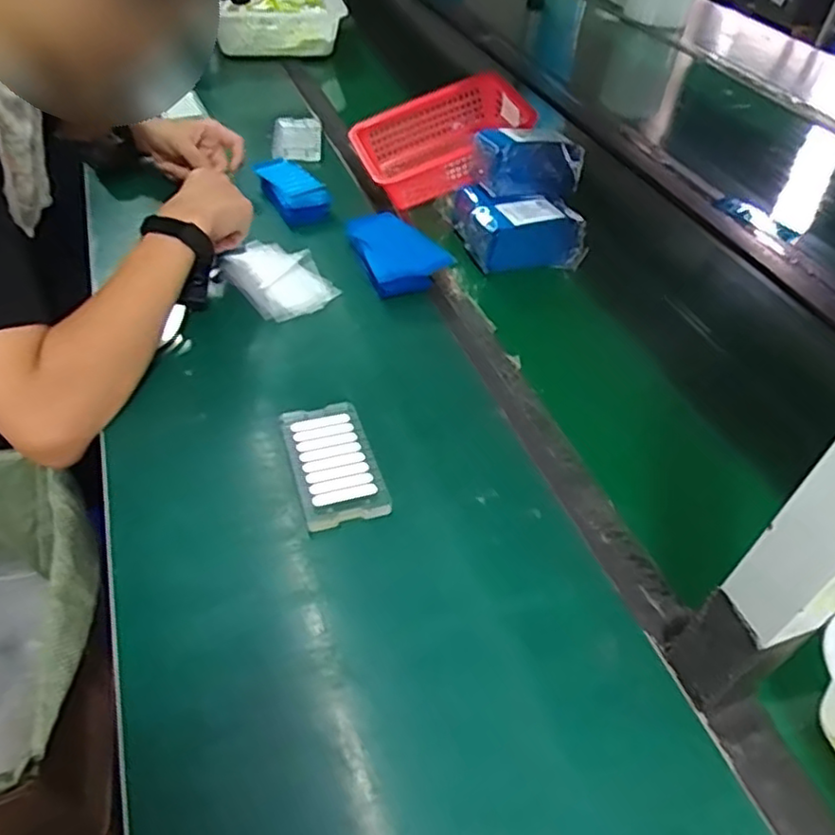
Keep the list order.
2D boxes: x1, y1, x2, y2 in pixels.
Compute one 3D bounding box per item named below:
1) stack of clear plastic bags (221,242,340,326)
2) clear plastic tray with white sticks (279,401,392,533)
[{"bbox_3d":[-0.155,-0.160,0.760,0.097,0.009,0.137,-23,52,-27],"label":"stack of clear plastic bags"},{"bbox_3d":[-0.071,0.037,0.562,0.068,0.010,0.121,-11,48,-17],"label":"clear plastic tray with white sticks"}]

